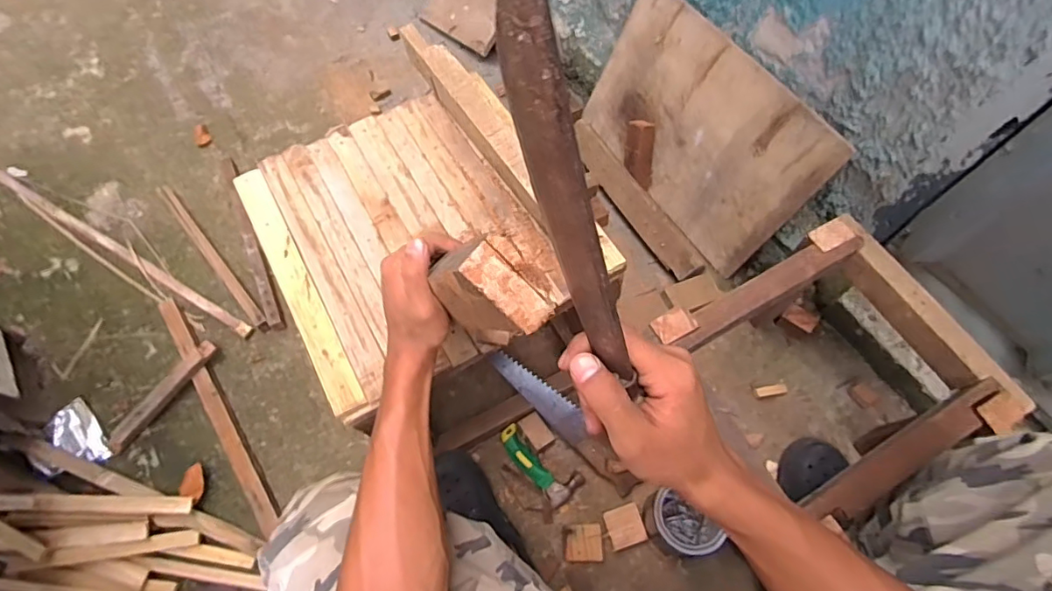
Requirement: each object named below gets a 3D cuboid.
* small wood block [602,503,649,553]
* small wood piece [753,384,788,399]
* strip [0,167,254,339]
[{"bbox_3d":[0.163,0.379,0.881,0.058,0.015,0.061,-16,68,-6],"label":"small wood block"},{"bbox_3d":[0.447,0.173,0.978,0.059,0.006,0.018,-9,67,-2],"label":"small wood piece"},{"bbox_3d":[-0.931,-0.130,1.151,0.914,0.017,0.036,28,70,12],"label":"strip"}]

